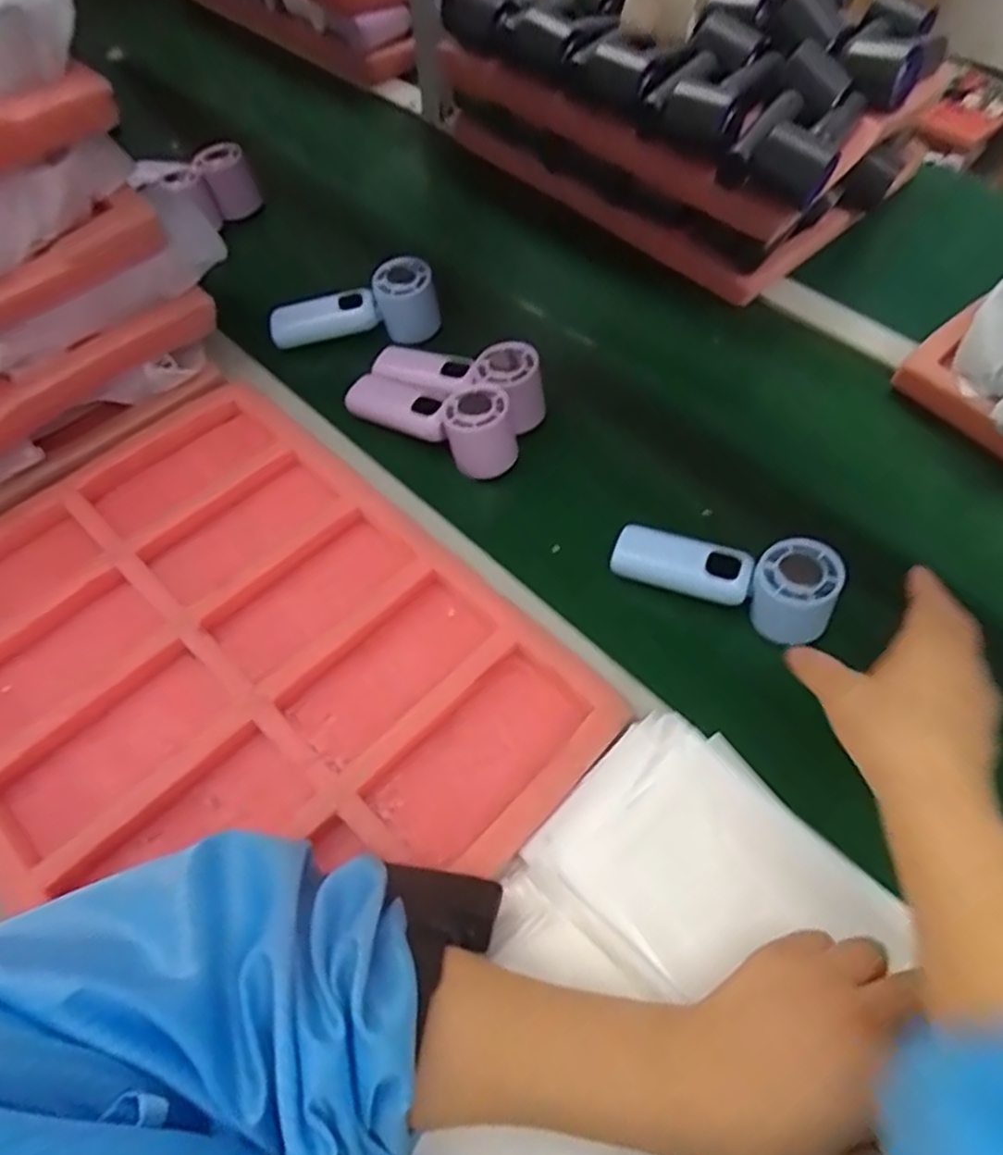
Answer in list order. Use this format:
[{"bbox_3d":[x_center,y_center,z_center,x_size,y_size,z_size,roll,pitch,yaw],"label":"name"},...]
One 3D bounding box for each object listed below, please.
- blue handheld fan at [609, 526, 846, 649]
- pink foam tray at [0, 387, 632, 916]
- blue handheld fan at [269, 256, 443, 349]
[{"bbox_3d":[0.160,-0.003,0.516,0.152,0.075,0.048,22,61,13],"label":"blue handheld fan"},{"bbox_3d":[-0.184,0.064,0.472,0.432,0.032,0.313,38,66,20],"label":"pink foam tray"},{"bbox_3d":[-0.138,-0.254,0.665,0.154,0.059,0.048,-12,60,-8],"label":"blue handheld fan"}]

